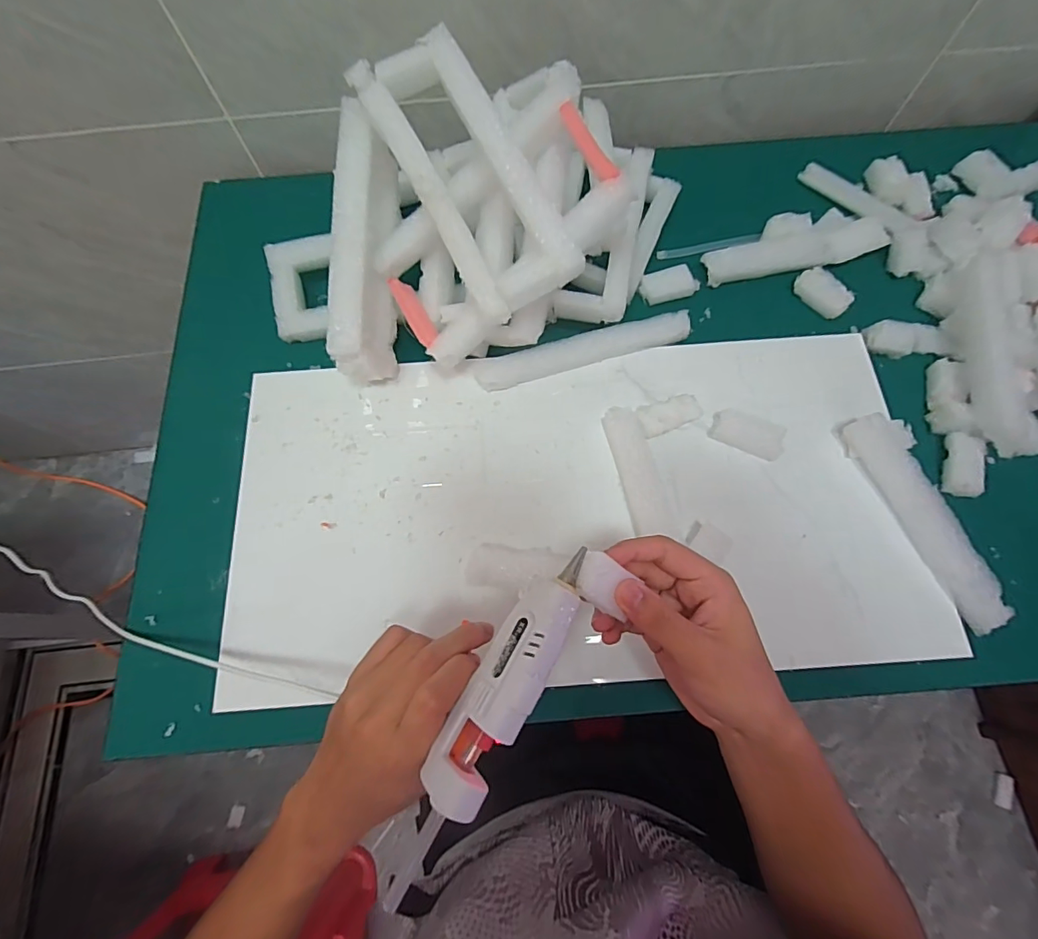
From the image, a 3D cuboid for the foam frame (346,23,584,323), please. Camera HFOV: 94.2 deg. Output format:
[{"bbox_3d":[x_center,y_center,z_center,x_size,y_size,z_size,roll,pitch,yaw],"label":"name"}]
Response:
[{"bbox_3d":[-0.038,-0.218,0.358,0.079,0.028,0.211,-30,89,-7],"label":"foam frame"}]

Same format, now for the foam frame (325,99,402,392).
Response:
[{"bbox_3d":[-0.130,-0.184,0.415,0.037,0.080,0.210,4,99,2],"label":"foam frame"}]

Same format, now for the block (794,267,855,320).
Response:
[{"bbox_3d":[0.312,-0.183,0.493,0.029,0.021,0.056,-42,77,-10],"label":"block"}]

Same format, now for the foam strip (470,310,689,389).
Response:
[{"bbox_3d":[0.063,-0.116,0.465,0.209,0.017,0.027,-16,74,-3],"label":"foam strip"}]

